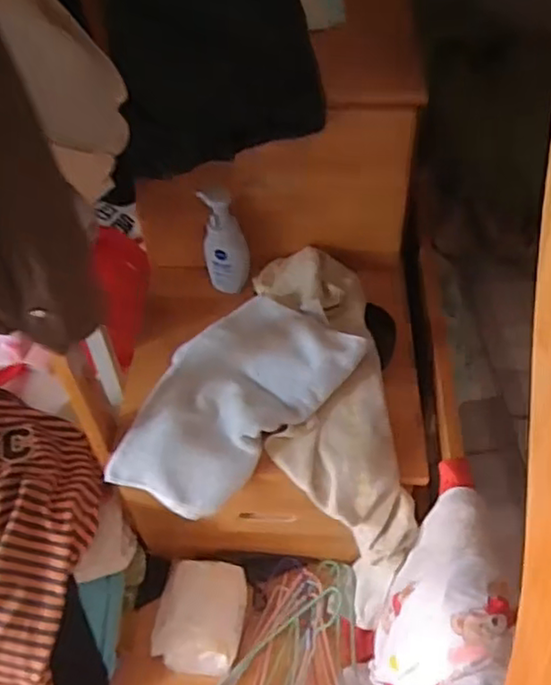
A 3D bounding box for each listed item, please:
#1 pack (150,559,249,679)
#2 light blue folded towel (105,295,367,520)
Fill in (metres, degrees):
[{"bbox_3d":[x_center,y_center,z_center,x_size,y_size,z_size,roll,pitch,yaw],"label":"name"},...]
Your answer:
[{"bbox_3d":[-0.104,0.383,0.923,0.122,0.064,0.147,7,50,10],"label":"pack"},{"bbox_3d":[-0.064,0.069,0.828,0.316,0.091,0.183,-35,56,-23],"label":"light blue folded towel"}]

